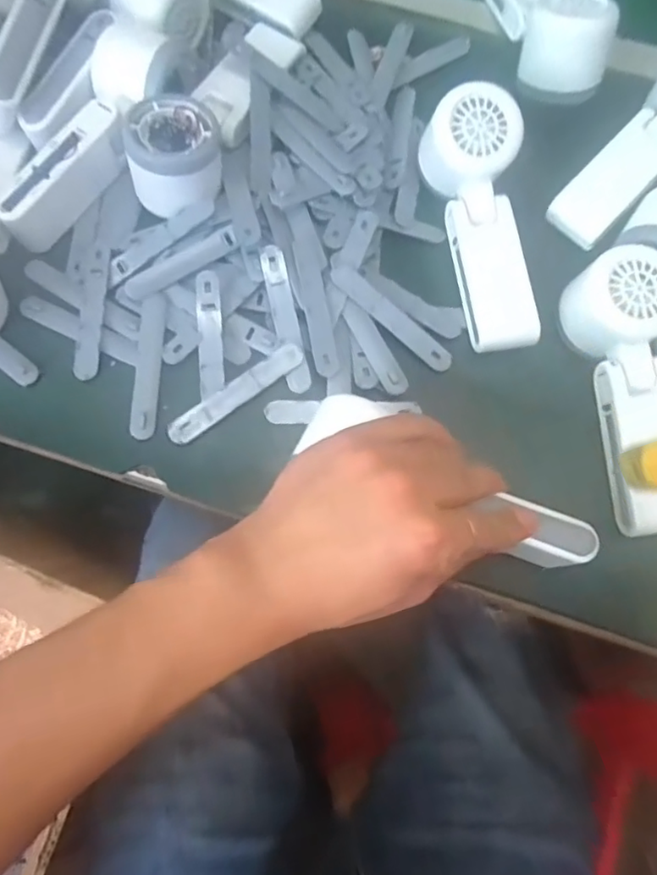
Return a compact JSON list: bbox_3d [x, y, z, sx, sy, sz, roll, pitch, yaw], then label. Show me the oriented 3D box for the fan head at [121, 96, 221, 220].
[{"bbox_3d":[-0.099,-0.181,0.380,0.059,0.040,0.057,-18,74,-7],"label":"fan head"}]

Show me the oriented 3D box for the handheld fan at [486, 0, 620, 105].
[{"bbox_3d":[0.155,-0.319,0.432,0.054,0.054,0.158,-10,74,-5],"label":"handheld fan"}]

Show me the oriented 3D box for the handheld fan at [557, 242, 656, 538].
[{"bbox_3d":[0.179,-0.029,0.357,0.055,0.043,0.167,-6,86,-3],"label":"handheld fan"}]

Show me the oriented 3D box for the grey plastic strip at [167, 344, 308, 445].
[{"bbox_3d":[-0.056,-0.027,0.366,0.094,0.004,0.015,-36,96,-7],"label":"grey plastic strip"}]

